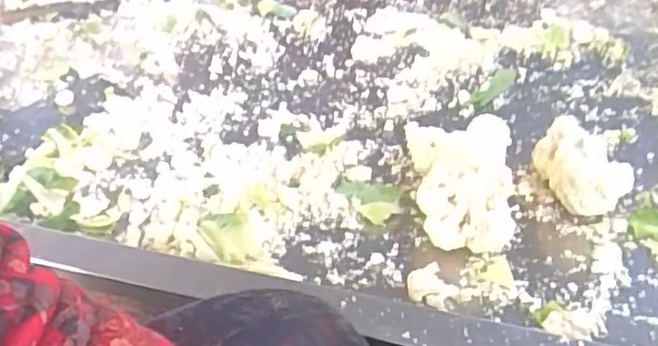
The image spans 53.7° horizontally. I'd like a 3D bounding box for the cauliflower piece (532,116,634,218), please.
[{"bbox_3d":[0.216,-0.002,0.567,0.061,0.054,0.082,-31,46,-29],"label":"cauliflower piece"}]

